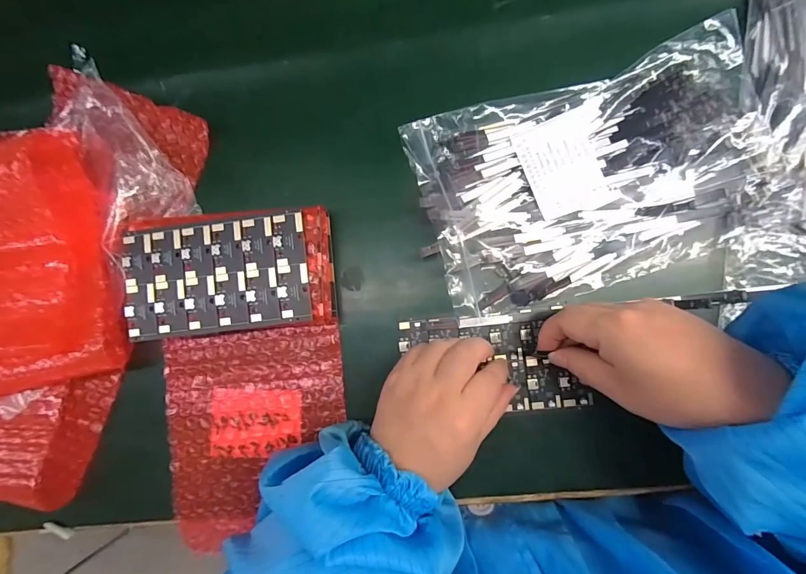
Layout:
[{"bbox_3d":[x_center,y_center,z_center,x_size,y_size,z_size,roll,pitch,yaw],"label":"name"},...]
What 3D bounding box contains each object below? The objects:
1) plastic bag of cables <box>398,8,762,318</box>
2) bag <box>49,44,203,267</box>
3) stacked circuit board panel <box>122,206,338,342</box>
[{"bbox_3d":[0.131,-0.078,0.268,0.230,0.026,0.147,-16,85,4],"label":"plastic bag of cables"},{"bbox_3d":[-0.227,-0.104,0.296,0.065,0.033,0.148,-35,84,3],"label":"bag"},{"bbox_3d":[-0.126,-0.009,0.282,0.142,0.034,0.085,-5,86,5],"label":"stacked circuit board panel"}]

